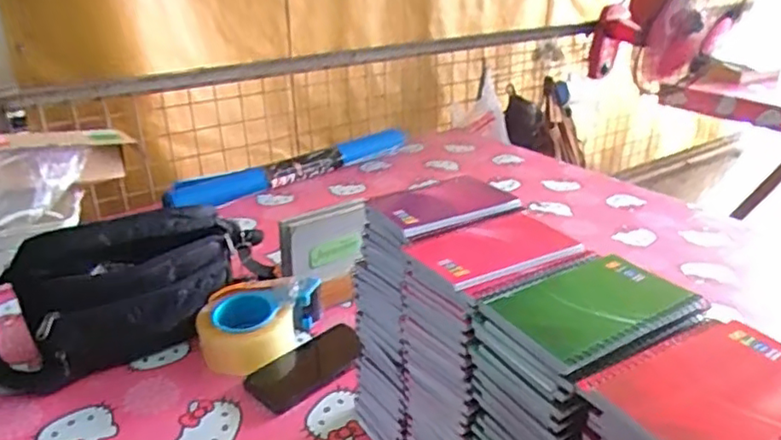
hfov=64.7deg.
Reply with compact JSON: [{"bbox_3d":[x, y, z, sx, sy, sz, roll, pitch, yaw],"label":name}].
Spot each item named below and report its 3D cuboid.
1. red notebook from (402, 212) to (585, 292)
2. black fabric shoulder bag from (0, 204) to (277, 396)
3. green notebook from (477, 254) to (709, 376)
[{"bbox_3d":[0.090,0.026,0.525,0.138,0.019,0.090,-15,29,-28],"label":"red notebook"},{"bbox_3d":[-0.329,0.083,0.798,0.374,0.176,0.125,-15,29,-27],"label":"black fabric shoulder bag"},{"bbox_3d":[0.138,0.057,0.439,0.133,0.015,0.099,-14,29,-26],"label":"green notebook"}]

